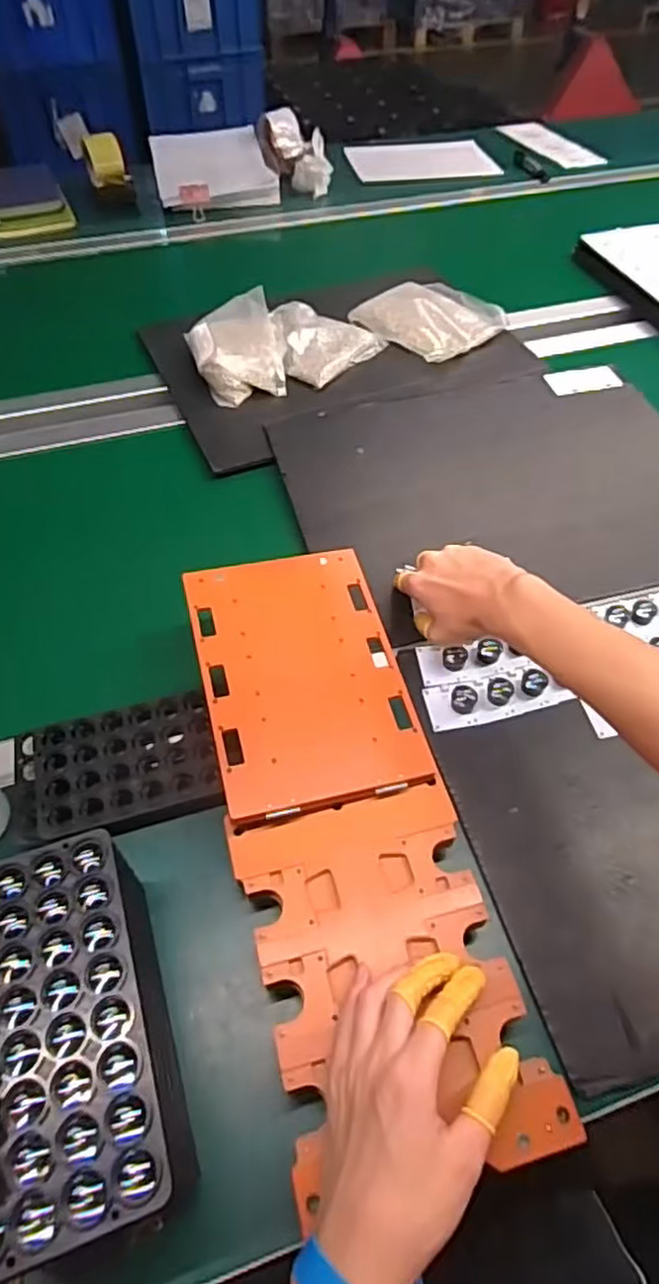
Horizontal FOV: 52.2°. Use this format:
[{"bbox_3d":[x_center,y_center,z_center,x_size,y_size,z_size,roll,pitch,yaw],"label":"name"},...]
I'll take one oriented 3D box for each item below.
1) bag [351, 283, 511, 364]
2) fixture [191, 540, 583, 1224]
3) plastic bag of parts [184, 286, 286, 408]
[{"bbox_3d":[0.146,-0.473,0.969,0.182,0.027,0.171,-37,62,-23],"label":"bag"},{"bbox_3d":[0.005,0.118,0.499,0.161,0.025,0.454,-14,61,-9],"label":"fixture"},{"bbox_3d":[-0.123,-0.391,0.895,0.114,0.047,0.174,-14,56,-10],"label":"plastic bag of parts"}]

